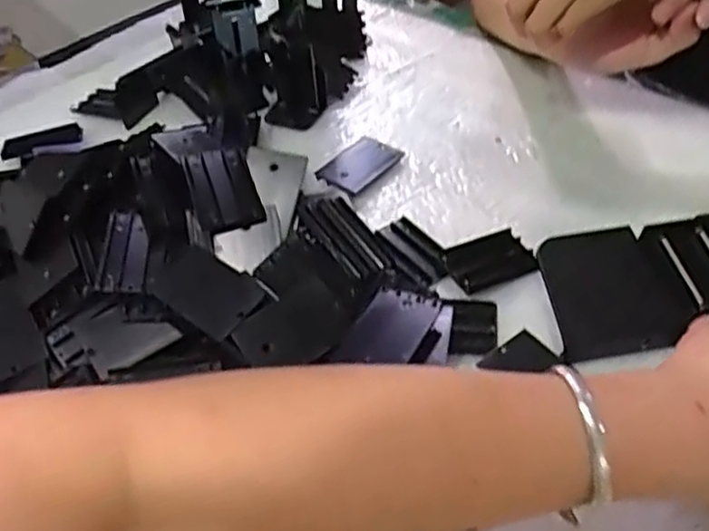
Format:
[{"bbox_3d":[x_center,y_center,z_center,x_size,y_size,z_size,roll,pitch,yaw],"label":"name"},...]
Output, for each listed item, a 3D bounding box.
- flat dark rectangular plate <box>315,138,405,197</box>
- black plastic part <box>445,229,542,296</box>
[{"bbox_3d":[0.004,-0.069,0.489,0.037,0.005,0.055,30,55,27],"label":"flat dark rectangular plate"},{"bbox_3d":[0.080,-0.002,0.420,0.050,0.008,0.036,-20,49,-15],"label":"black plastic part"}]

